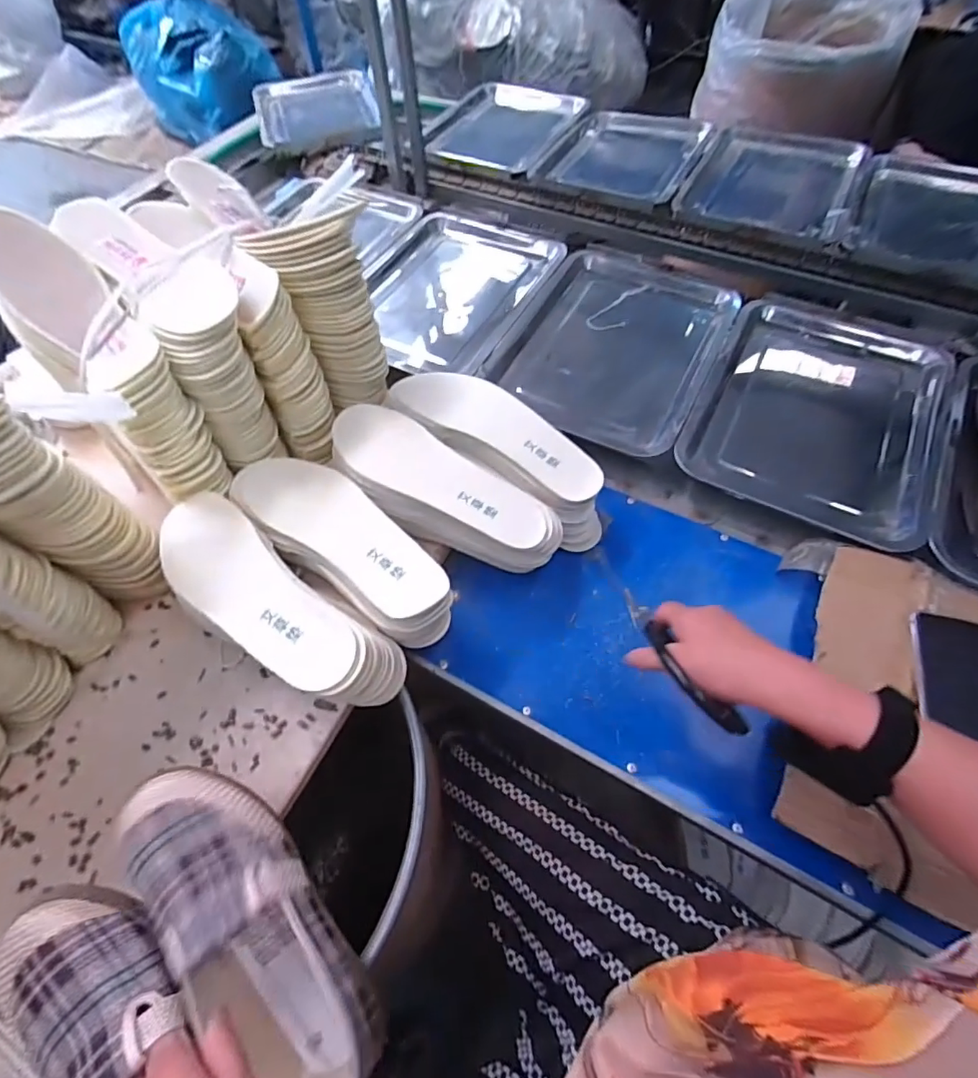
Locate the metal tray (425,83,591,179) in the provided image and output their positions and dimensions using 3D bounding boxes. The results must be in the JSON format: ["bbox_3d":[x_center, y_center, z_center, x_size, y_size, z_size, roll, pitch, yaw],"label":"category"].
[{"bbox_3d":[0.037,-0.843,1.084,0.255,0.033,0.373,19,61,12],"label":"metal tray"}]

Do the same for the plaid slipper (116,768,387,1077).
[{"bbox_3d":[-0.164,0.261,0.355,0.083,0.078,0.228,-35,83,-18],"label":"plaid slipper"}]

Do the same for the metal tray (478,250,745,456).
[{"bbox_3d":[0.171,-0.275,0.730,0.272,0.020,0.351,24,62,15],"label":"metal tray"}]

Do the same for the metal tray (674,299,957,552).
[{"bbox_3d":[0.409,-0.158,0.670,0.268,0.054,0.364,27,63,16],"label":"metal tray"}]

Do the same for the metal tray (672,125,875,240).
[{"bbox_3d":[0.514,-0.648,0.954,0.277,0.026,0.408,25,62,15],"label":"metal tray"}]

